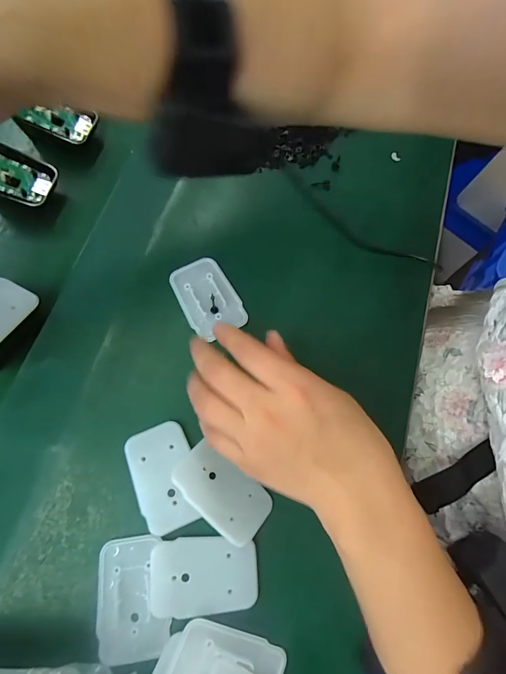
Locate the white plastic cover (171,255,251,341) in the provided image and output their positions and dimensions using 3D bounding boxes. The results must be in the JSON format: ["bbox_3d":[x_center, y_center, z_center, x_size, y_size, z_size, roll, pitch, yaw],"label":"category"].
[{"bbox_3d":[-0.038,-0.034,0.300,0.045,0.005,0.067,-27,73,-9],"label":"white plastic cover"}]

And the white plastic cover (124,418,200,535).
[{"bbox_3d":[-0.061,0.097,0.252,0.041,0.007,0.068,-20,76,-9],"label":"white plastic cover"}]

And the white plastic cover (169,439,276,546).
[{"bbox_3d":[-0.022,0.107,0.248,0.069,0.004,0.040,39,48,5],"label":"white plastic cover"}]

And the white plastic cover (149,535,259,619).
[{"bbox_3d":[-0.032,0.156,0.236,0.069,0.006,0.043,-5,74,-5],"label":"white plastic cover"}]

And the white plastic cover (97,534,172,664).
[{"bbox_3d":[-0.078,0.167,0.231,0.043,0.005,0.067,-5,74,-5],"label":"white plastic cover"}]

